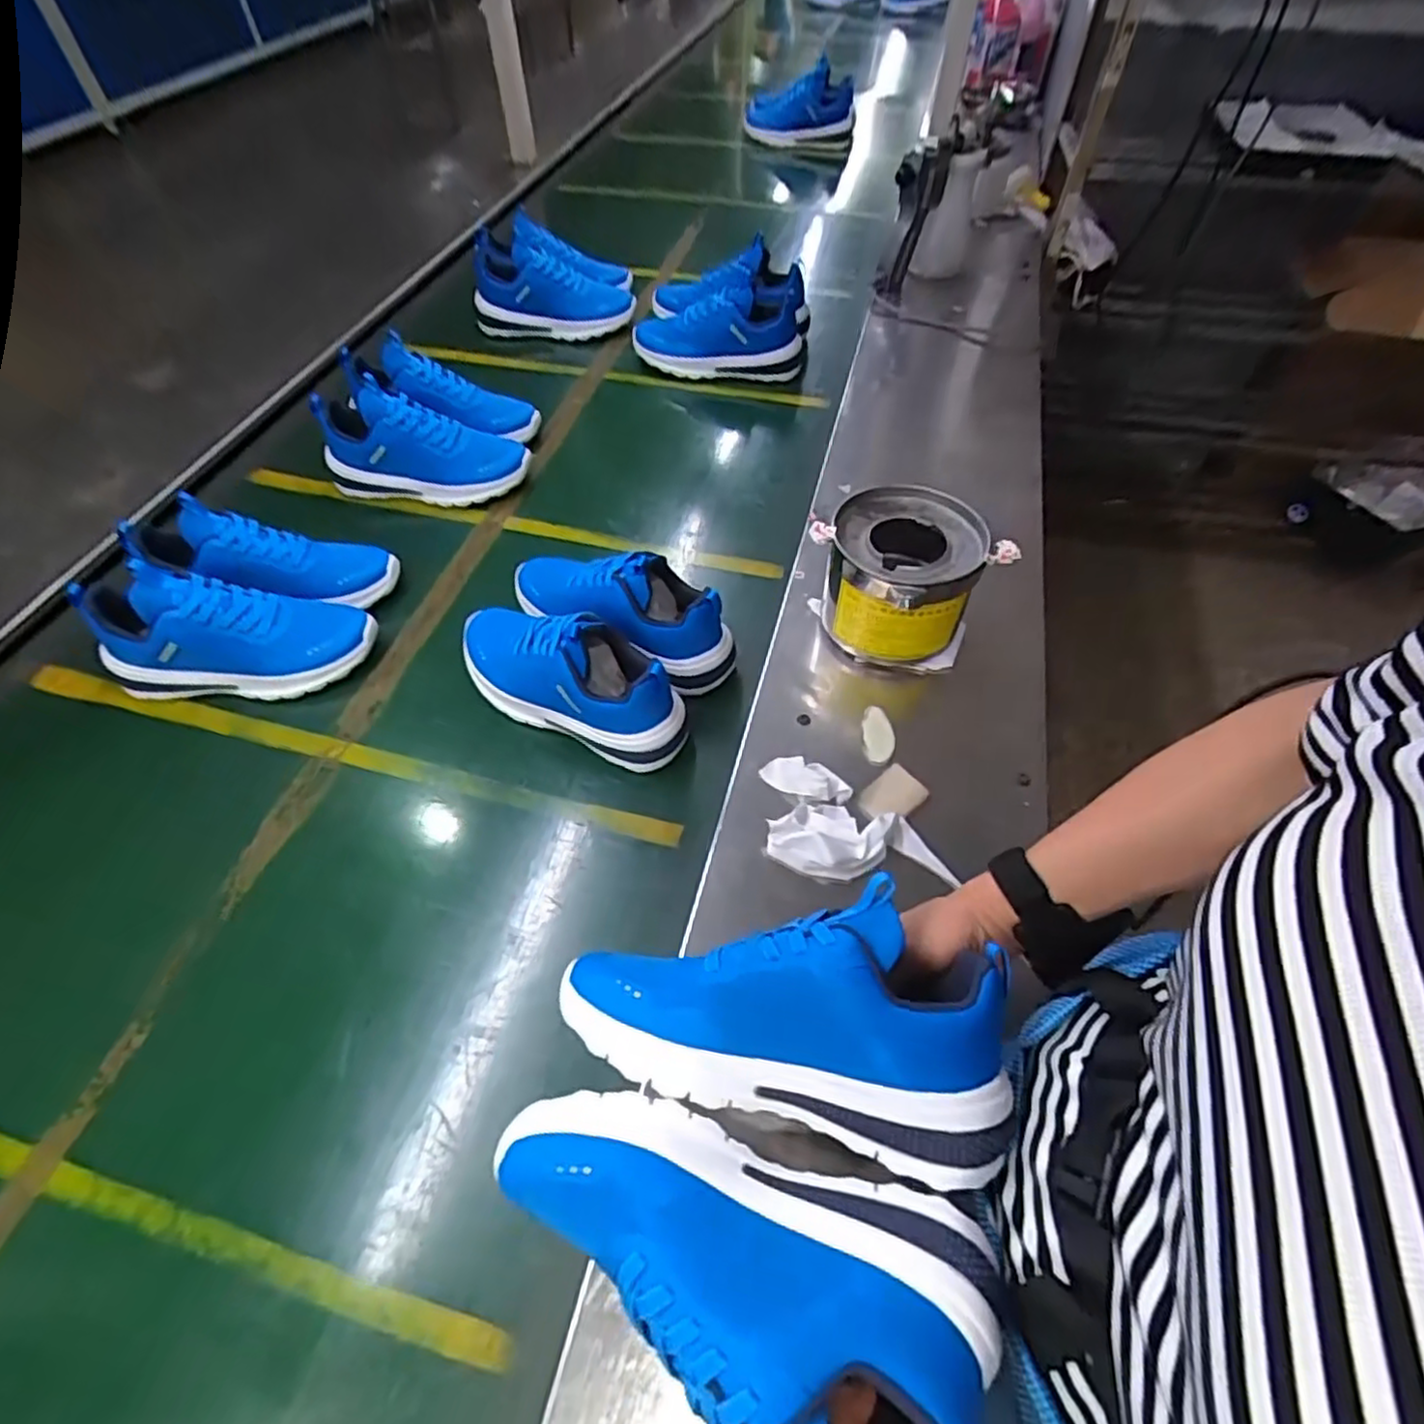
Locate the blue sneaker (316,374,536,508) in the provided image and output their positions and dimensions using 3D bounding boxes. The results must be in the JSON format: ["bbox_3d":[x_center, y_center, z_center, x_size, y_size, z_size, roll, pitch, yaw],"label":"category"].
[{"bbox_3d":[-0.349,-0.316,0.844,0.228,0.109,0.086,7,54,4],"label":"blue sneaker"}]

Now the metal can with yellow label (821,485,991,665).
[{"bbox_3d":[0.178,-0.123,0.692,0.138,0.135,0.151,17,54,12],"label":"metal can with yellow label"}]

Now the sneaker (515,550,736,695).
[{"bbox_3d":[-0.096,-0.106,0.694,0.248,0.112,0.087,24,57,16],"label":"sneaker"}]

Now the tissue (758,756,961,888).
[{"bbox_3d":[0.119,0.090,0.585,0.155,0.027,0.103,9,54,6],"label":"tissue"}]

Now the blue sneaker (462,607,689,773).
[{"bbox_3d":[-0.138,-0.037,0.653,0.244,0.113,0.082,26,57,17],"label":"blue sneaker"}]

